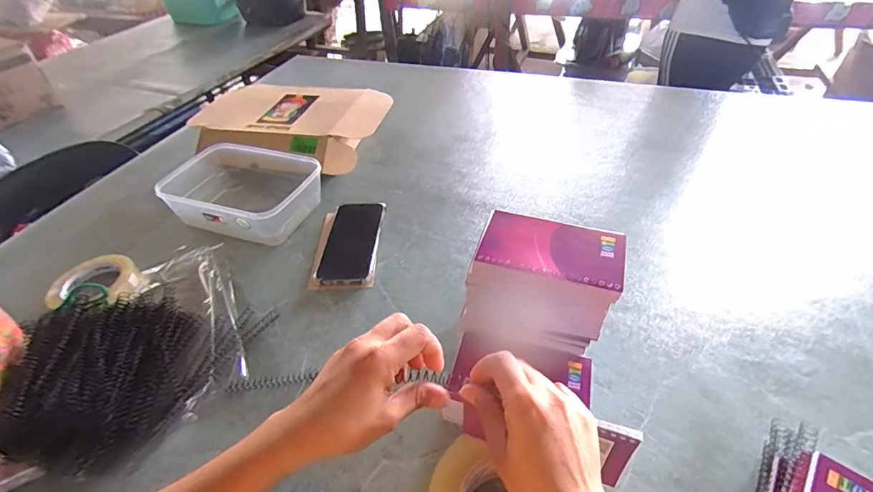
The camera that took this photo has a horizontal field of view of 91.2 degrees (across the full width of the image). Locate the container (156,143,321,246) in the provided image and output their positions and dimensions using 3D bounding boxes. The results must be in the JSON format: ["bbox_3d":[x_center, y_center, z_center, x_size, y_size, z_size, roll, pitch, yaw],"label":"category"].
[{"bbox_3d":[-0.304,-0.089,0.686,0.235,0.064,0.161,13,45,20],"label":"container"}]

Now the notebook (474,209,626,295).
[{"bbox_3d":[0.110,0.000,0.409,0.130,0.006,0.082,13,46,16],"label":"notebook"}]

